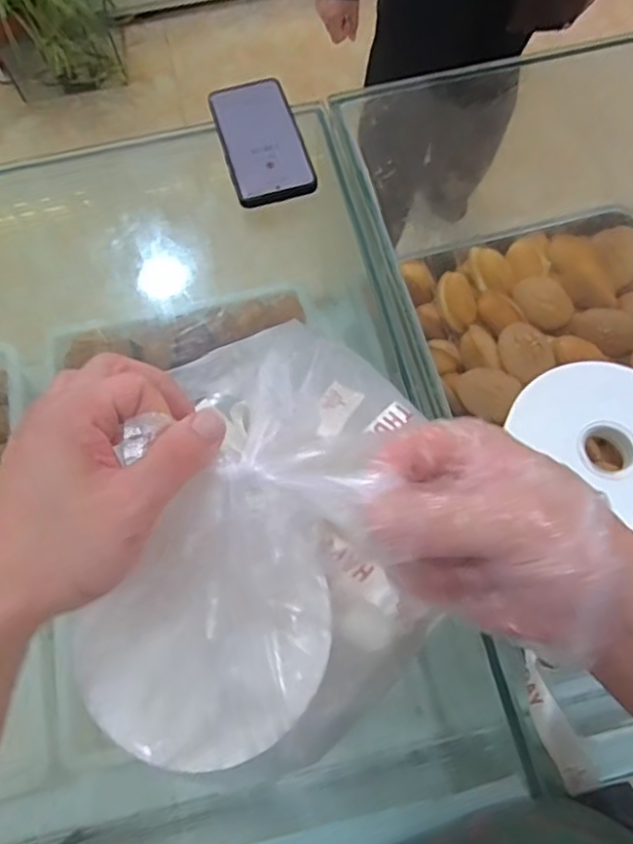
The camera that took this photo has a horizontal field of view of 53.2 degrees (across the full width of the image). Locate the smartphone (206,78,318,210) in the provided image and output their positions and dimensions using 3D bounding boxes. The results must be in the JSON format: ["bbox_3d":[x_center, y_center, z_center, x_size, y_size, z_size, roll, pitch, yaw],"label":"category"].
[{"bbox_3d":[-0.058,-0.290,0.643,0.079,0.012,0.171,-16,67,-5],"label":"smartphone"}]

